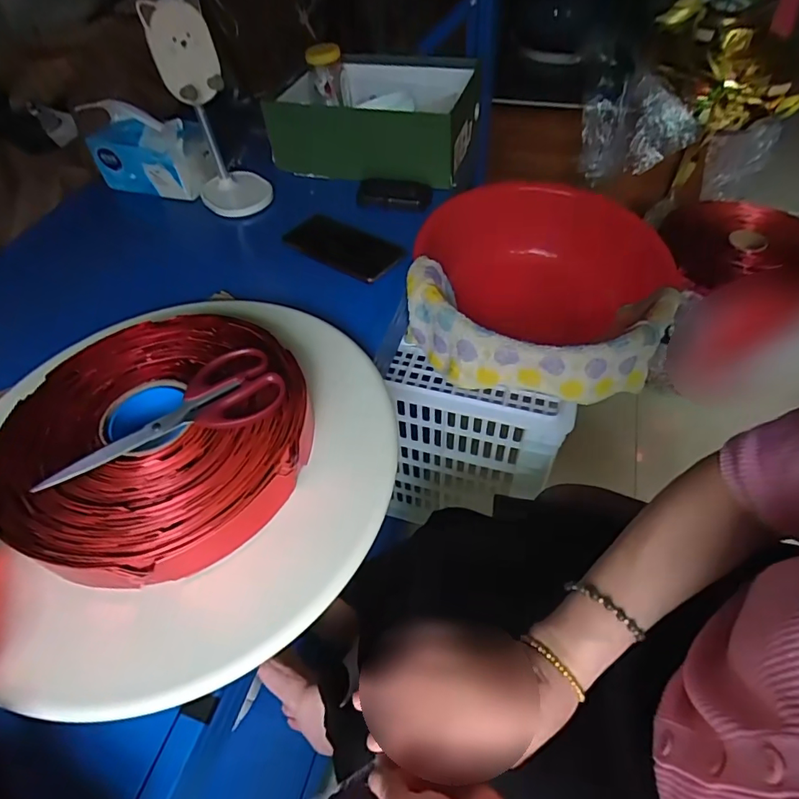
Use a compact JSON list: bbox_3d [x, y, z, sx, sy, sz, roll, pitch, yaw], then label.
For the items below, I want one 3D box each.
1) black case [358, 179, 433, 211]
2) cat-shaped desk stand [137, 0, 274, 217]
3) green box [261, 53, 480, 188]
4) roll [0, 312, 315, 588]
[{"bbox_3d":[-0.009,-0.307,0.731,0.112,0.035,0.035,11,54,11],"label":"black case"},{"bbox_3d":[-0.259,-0.393,0.674,0.099,0.245,0.107,-19,54,-11],"label":"cat-shaped desk stand"},{"bbox_3d":[-0.043,-0.462,0.805,0.325,0.112,0.228,13,54,13],"label":"green box"},{"bbox_3d":[-0.213,0.028,0.437,0.252,0.058,0.256,-2,52,2],"label":"roll"}]

